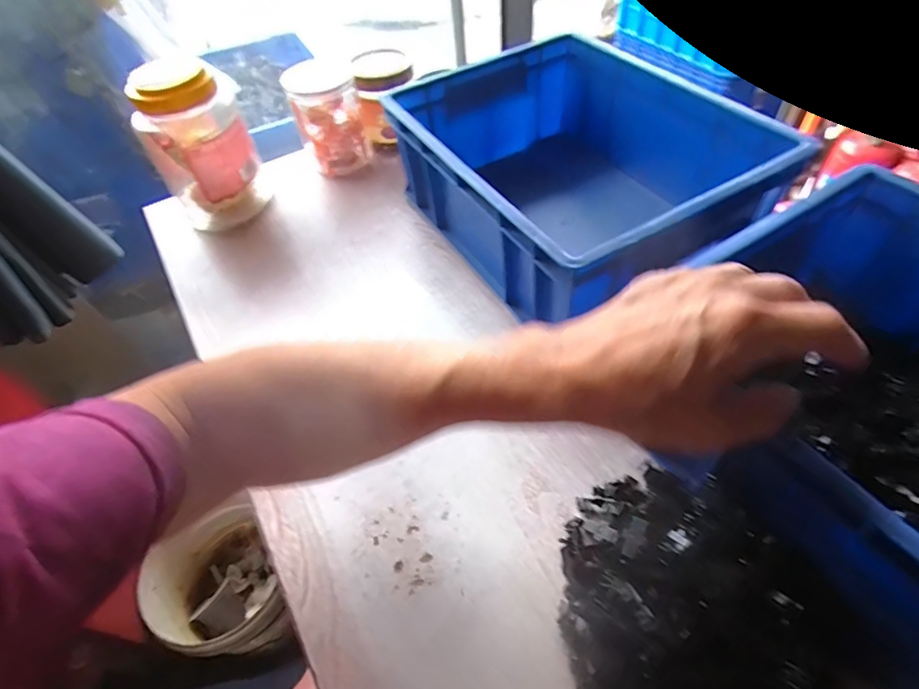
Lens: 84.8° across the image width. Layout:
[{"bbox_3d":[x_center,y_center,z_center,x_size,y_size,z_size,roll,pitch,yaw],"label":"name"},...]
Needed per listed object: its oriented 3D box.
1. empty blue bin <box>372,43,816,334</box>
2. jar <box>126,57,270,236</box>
[{"bbox_3d":[0.114,-0.176,0.530,0.271,0.137,0.329,-26,54,-14],"label":"empty blue bin"},{"bbox_3d":[-0.296,-0.230,0.582,0.111,0.174,0.087,-32,55,-18],"label":"jar"}]

